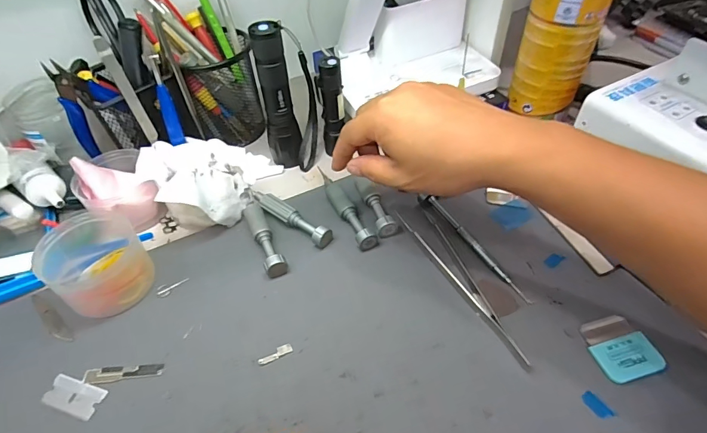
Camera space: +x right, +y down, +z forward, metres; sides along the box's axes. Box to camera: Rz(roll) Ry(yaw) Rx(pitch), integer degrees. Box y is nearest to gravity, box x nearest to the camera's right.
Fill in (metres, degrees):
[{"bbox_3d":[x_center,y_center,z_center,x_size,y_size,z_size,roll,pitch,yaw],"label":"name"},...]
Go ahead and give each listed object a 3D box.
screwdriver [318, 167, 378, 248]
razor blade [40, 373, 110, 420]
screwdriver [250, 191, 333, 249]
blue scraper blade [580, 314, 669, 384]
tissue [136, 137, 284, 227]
[{"bbox_3d":[-0.009,-0.011,0.365,0.017,0.018,0.101,-20,50,-16],"label":"screwdriver"},{"bbox_3d":[-0.179,0.115,0.265,0.039,0.004,0.019,11,49,12],"label":"razor blade"},{"bbox_3d":[-0.055,0.000,0.358,0.084,0.016,0.017,31,55,27],"label":"screwdriver"},{"bbox_3d":[0.176,0.086,0.275,0.040,0.004,0.042,-12,48,-9],"label":"blue scraper blade"},{"bbox_3d":[-0.118,-0.041,0.367,0.113,0.062,0.088,-28,52,-22],"label":"tissue"}]

